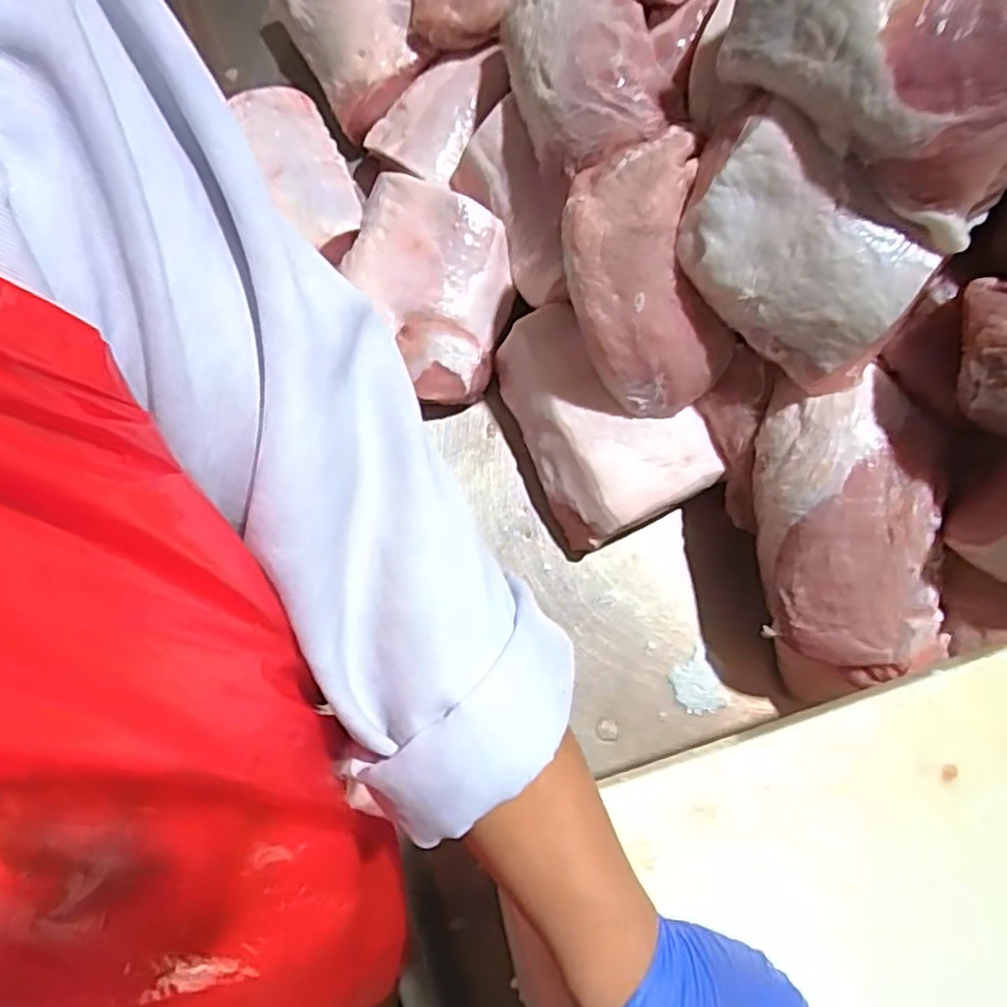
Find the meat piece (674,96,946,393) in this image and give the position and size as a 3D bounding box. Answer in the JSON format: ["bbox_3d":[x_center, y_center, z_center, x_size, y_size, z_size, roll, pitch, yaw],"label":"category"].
[{"bbox_3d":[0.180,-0.157,0.449,0.162,0.082,0.091,42,81,7],"label":"meat piece"}]

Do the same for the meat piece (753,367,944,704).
[{"bbox_3d":[0.237,0.017,0.488,0.115,0.059,0.206,-3,79,-1],"label":"meat piece"}]

